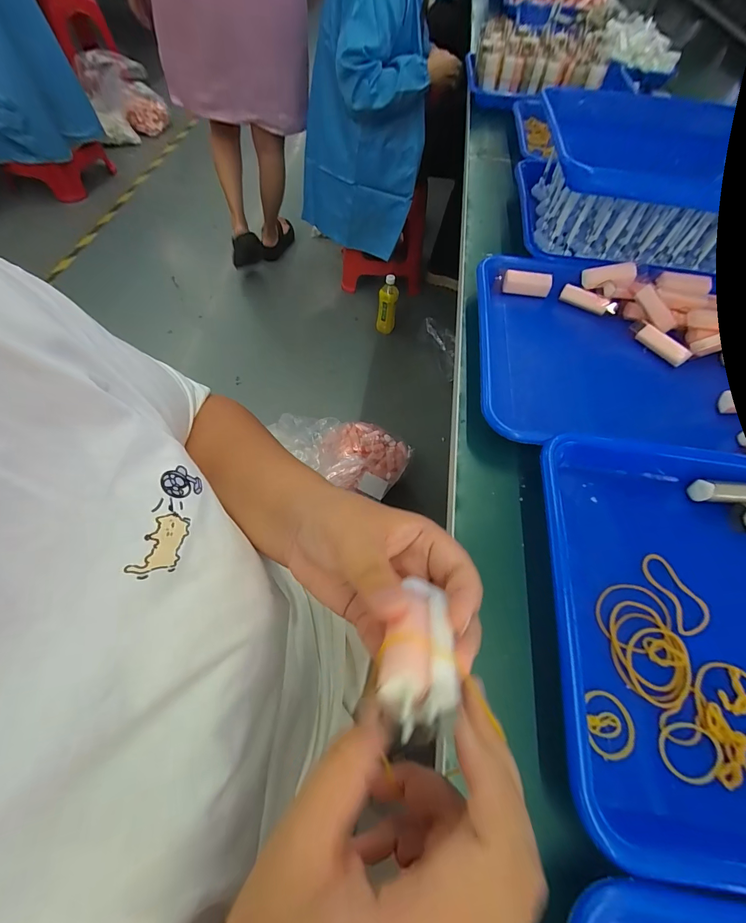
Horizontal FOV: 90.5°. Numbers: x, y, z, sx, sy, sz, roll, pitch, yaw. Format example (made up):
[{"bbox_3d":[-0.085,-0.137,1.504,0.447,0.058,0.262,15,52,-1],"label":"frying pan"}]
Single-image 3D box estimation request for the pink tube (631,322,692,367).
[{"bbox_3d":[0.287,-0.119,0.370,0.013,0.013,0.058,-34,68,-21],"label":"pink tube"}]

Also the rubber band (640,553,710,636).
[{"bbox_3d":[0.205,0.088,0.251,0.024,0.009,0.052,-17,63,-1],"label":"rubber band"}]

